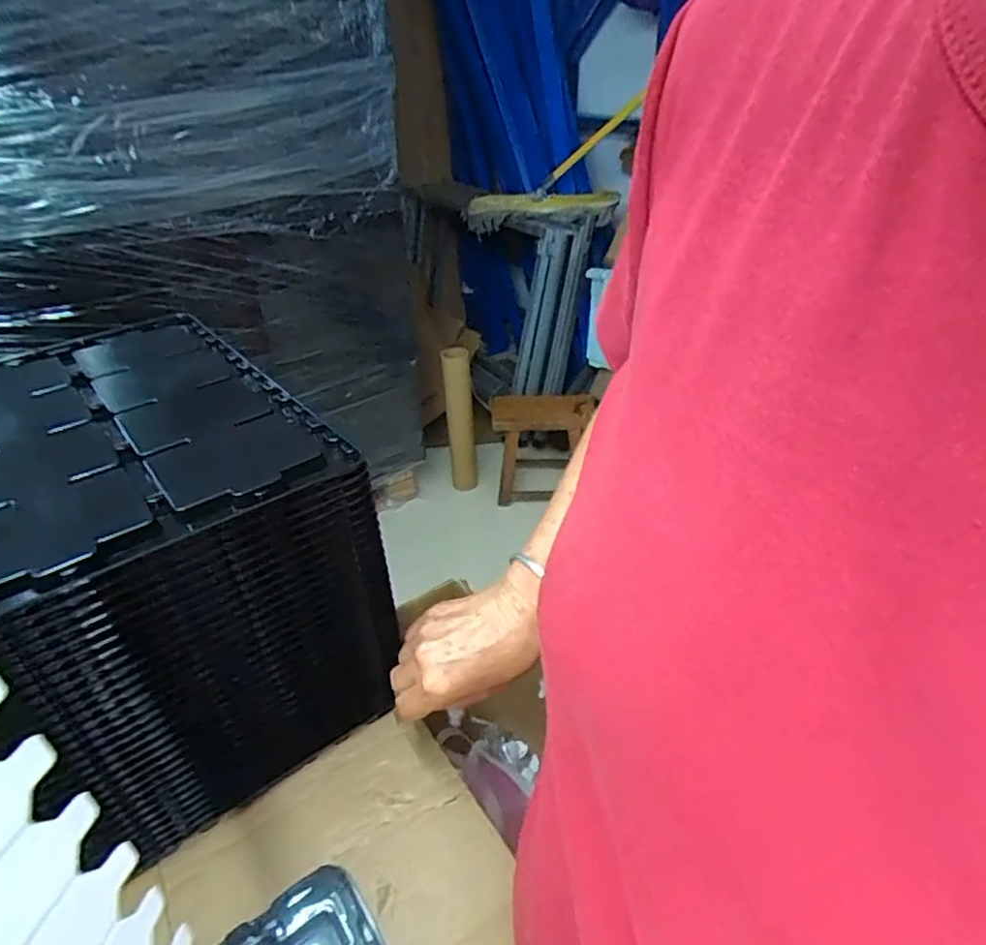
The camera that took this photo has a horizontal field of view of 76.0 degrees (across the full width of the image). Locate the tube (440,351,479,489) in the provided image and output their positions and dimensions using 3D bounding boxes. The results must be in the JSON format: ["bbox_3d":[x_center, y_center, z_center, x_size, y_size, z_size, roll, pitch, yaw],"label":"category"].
[{"bbox_3d":[-0.101,-0.160,1.961,0.085,0.476,0.075,-4,33,-3],"label":"tube"}]

